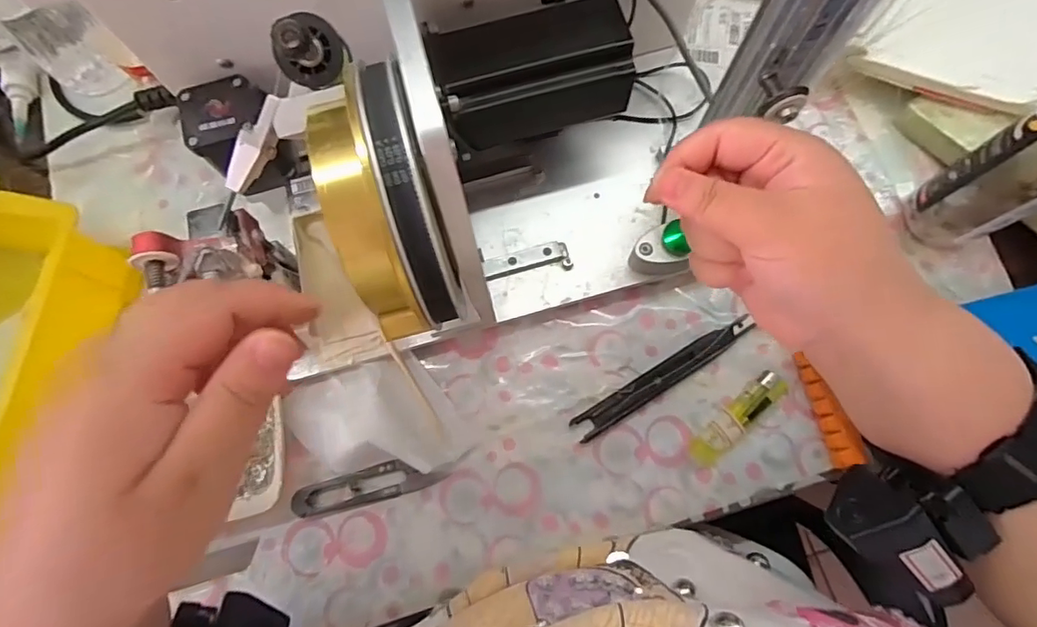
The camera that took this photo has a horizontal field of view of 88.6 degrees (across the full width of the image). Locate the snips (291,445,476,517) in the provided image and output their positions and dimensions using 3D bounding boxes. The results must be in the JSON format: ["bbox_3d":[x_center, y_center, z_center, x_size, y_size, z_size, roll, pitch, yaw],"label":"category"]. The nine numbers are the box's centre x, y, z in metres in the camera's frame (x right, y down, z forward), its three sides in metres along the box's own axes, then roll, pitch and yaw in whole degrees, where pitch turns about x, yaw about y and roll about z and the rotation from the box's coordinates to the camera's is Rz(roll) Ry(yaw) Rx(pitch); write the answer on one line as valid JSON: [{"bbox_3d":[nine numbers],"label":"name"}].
[{"bbox_3d":[-0.089,0.110,0.348,0.119,0.015,0.022,-13,75,-2],"label":"snips"}]

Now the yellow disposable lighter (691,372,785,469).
[{"bbox_3d":[0.148,0.071,0.360,0.080,0.010,0.020,-41,78,-9],"label":"yellow disposable lighter"}]

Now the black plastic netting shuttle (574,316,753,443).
[{"bbox_3d":[0.102,0.043,0.372,0.144,0.004,0.018,-32,77,-7],"label":"black plastic netting shuttle"}]

